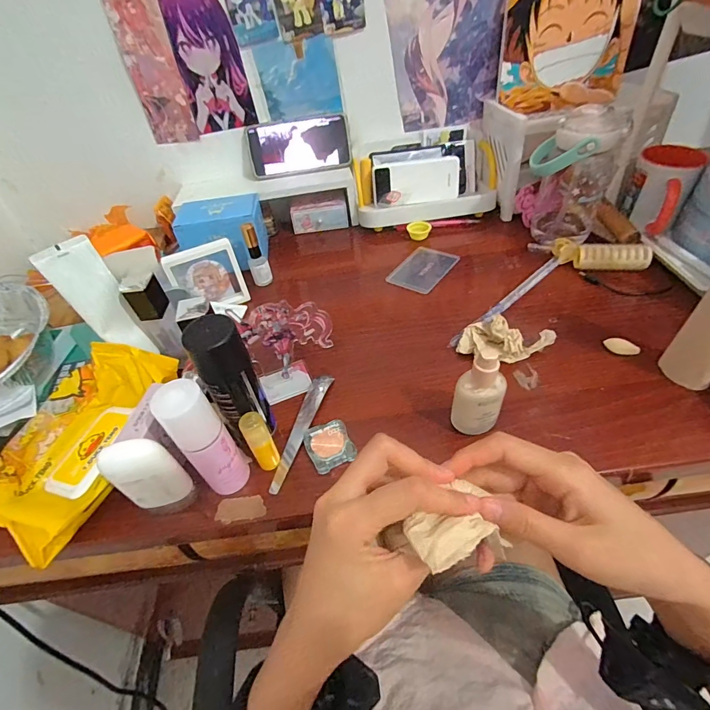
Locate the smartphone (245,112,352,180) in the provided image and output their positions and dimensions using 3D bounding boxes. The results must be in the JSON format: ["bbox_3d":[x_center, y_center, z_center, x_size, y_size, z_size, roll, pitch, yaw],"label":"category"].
[{"bbox_3d":[-0.091,-0.347,0.662,0.166,0.081,0.014,-9,24,1],"label":"smartphone"}]

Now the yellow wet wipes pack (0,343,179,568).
[{"bbox_3d":[-0.270,0.076,0.389,0.119,0.049,0.199,14,49,20],"label":"yellow wet wipes pack"}]

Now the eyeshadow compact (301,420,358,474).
[{"bbox_3d":[-0.026,0.086,0.388,0.043,0.007,0.050,-21,47,-13],"label":"eyeshadow compact"}]

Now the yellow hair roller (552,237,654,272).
[{"bbox_3d":[0.329,-0.134,0.533,0.114,0.030,0.038,16,50,22],"label":"yellow hair roller"}]

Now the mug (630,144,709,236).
[{"bbox_3d":[0.430,-0.236,0.560,0.075,0.095,0.084,25,54,28],"label":"mug"}]

